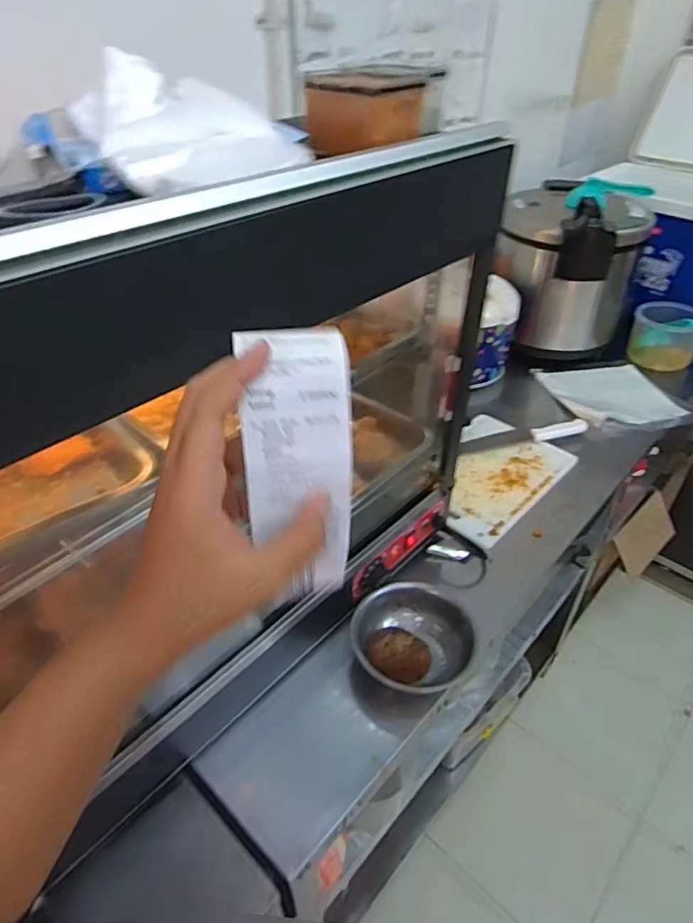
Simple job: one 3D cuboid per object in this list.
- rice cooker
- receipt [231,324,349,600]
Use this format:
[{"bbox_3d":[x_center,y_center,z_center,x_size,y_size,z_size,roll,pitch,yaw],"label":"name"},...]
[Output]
[{"bbox_3d":[0.581,-0.494,1.483,0.314,0.357,0.305,16,43,18],"label":"rice cooker"},{"bbox_3d":[-0.024,0.005,0.301,0.055,0.147,0.029,-5,13,-6],"label":"receipt"}]

